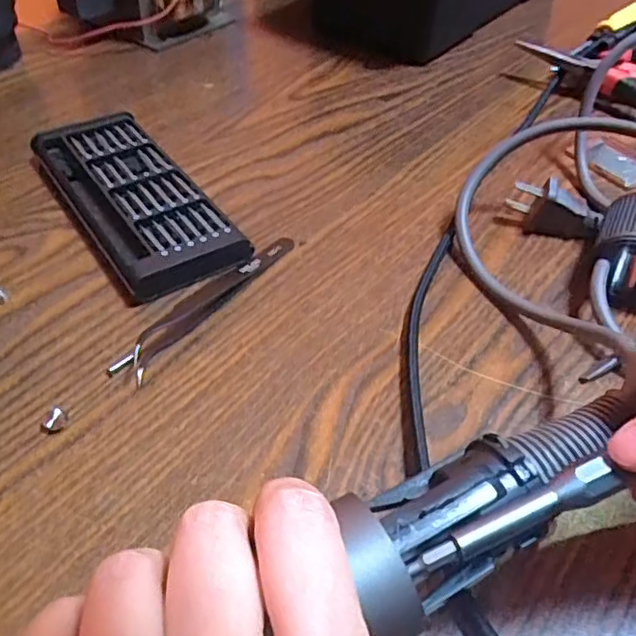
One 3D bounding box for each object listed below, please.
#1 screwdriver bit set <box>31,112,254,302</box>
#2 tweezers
[{"bbox_3d":[-0.102,-0.066,0.344,0.062,0.015,0.159,-25,52,-25],"label":"screwdriver bit set"},{"bbox_3d":[-0.049,-0.010,0.299,0.014,0.006,0.114,27,50,22],"label":"tweezers"}]

